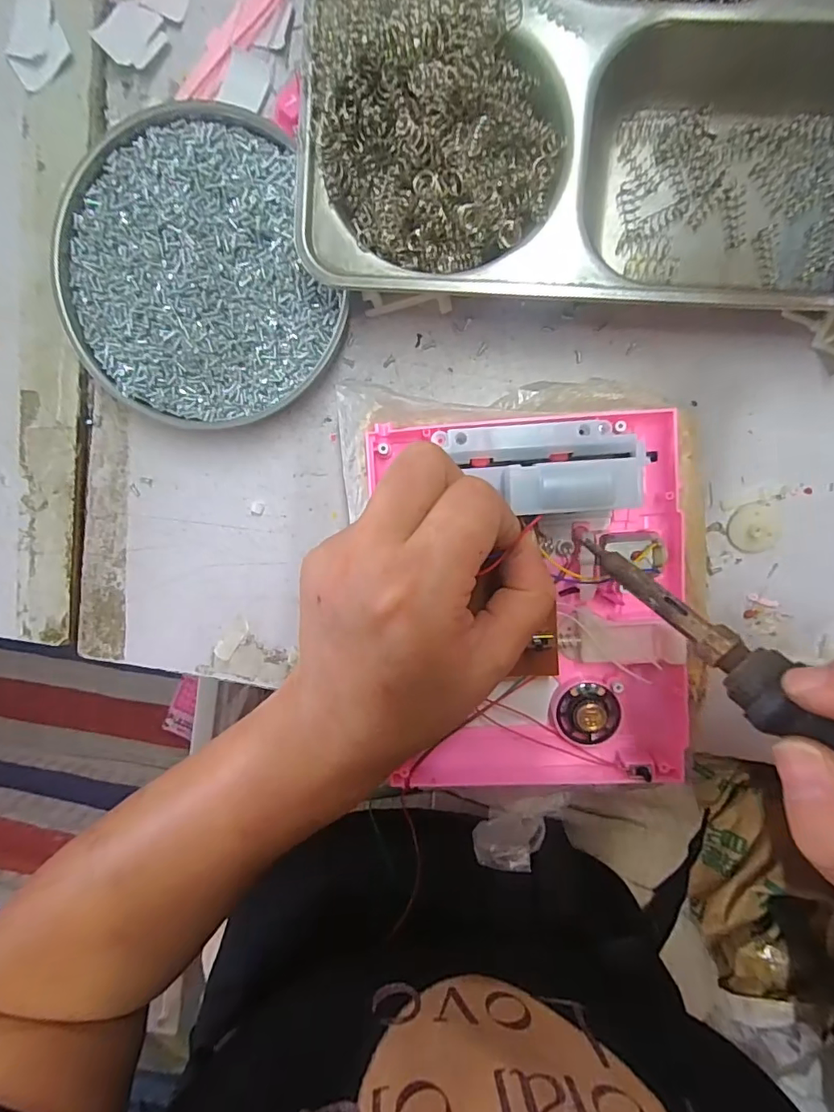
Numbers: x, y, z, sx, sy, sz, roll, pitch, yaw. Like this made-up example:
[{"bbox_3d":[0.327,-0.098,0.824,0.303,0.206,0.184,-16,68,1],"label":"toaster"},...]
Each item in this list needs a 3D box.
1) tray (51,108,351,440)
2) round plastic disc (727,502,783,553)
[{"bbox_3d":[-0.103,-0.129,0.246,0.121,0.020,0.130,1,99,4],"label":"tray"},{"bbox_3d":[0.169,-0.014,0.257,0.025,0.006,0.024,1,99,4],"label":"round plastic disc"}]

